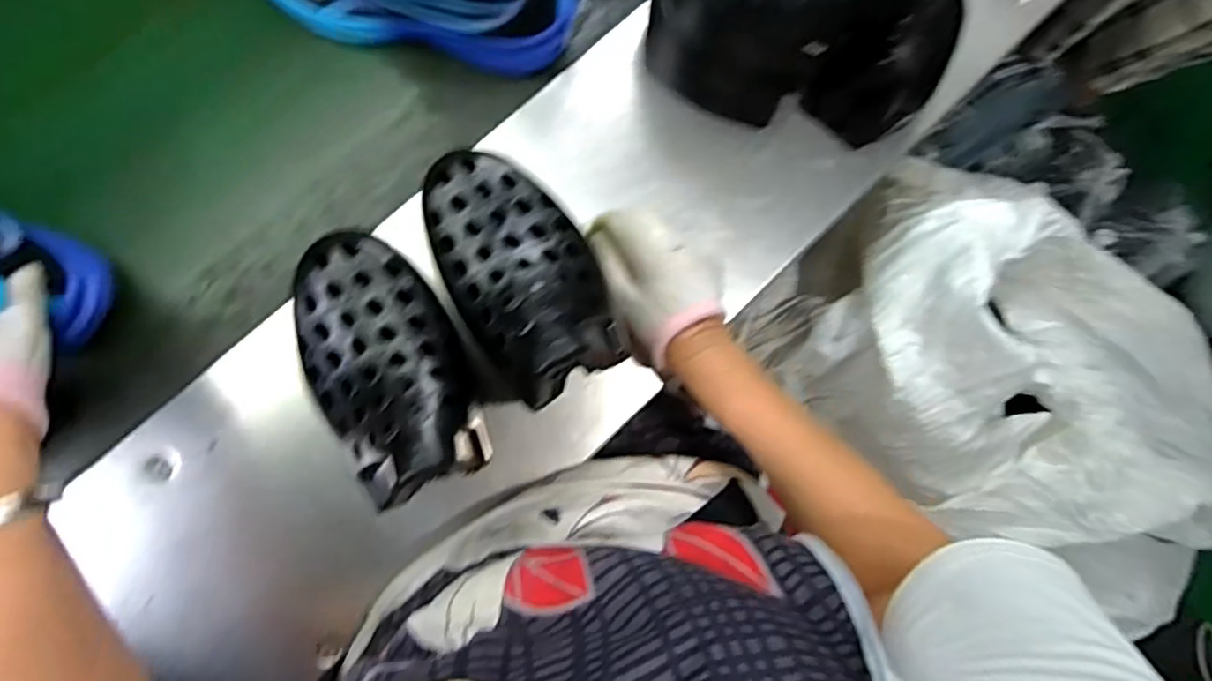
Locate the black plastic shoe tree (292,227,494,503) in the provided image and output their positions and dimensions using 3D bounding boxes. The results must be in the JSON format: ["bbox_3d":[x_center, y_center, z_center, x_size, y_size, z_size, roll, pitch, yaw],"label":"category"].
[{"bbox_3d":[-0.116,0.010,0.336,0.077,0.049,0.137,-25,89,-9],"label":"black plastic shoe tree"}]

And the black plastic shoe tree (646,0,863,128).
[{"bbox_3d":[0.095,-0.229,0.473,0.132,0.149,0.063,26,82,-5],"label":"black plastic shoe tree"}]

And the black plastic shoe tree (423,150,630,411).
[{"bbox_3d":[-0.045,-0.040,0.345,0.082,0.047,0.137,-20,88,-9],"label":"black plastic shoe tree"}]

